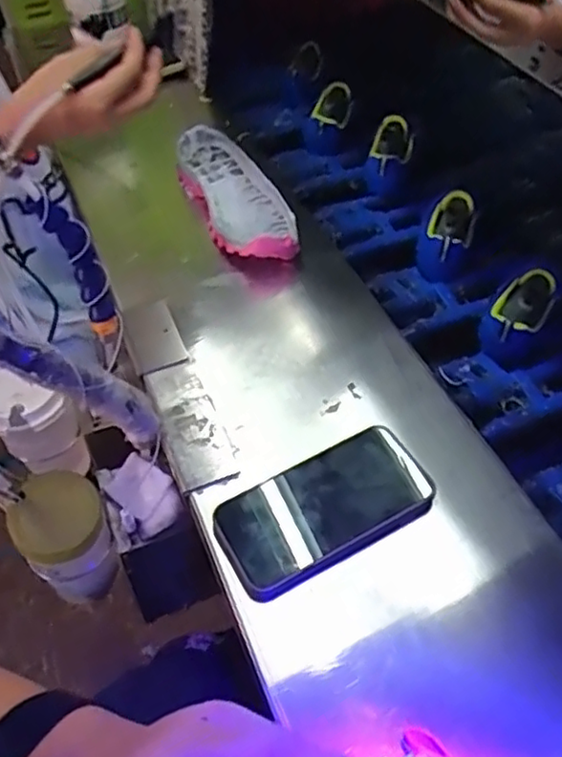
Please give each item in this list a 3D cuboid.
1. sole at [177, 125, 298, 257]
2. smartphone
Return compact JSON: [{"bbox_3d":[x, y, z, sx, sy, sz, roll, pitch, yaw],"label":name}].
[{"bbox_3d":[-0.056,-0.216,0.757,0.093,0.032,0.250,-17,50,-14],"label":"sole"},{"bbox_3d":[0.033,0.096,0.499,0.161,0.018,0.083,-22,52,-19],"label":"smartphone"}]

